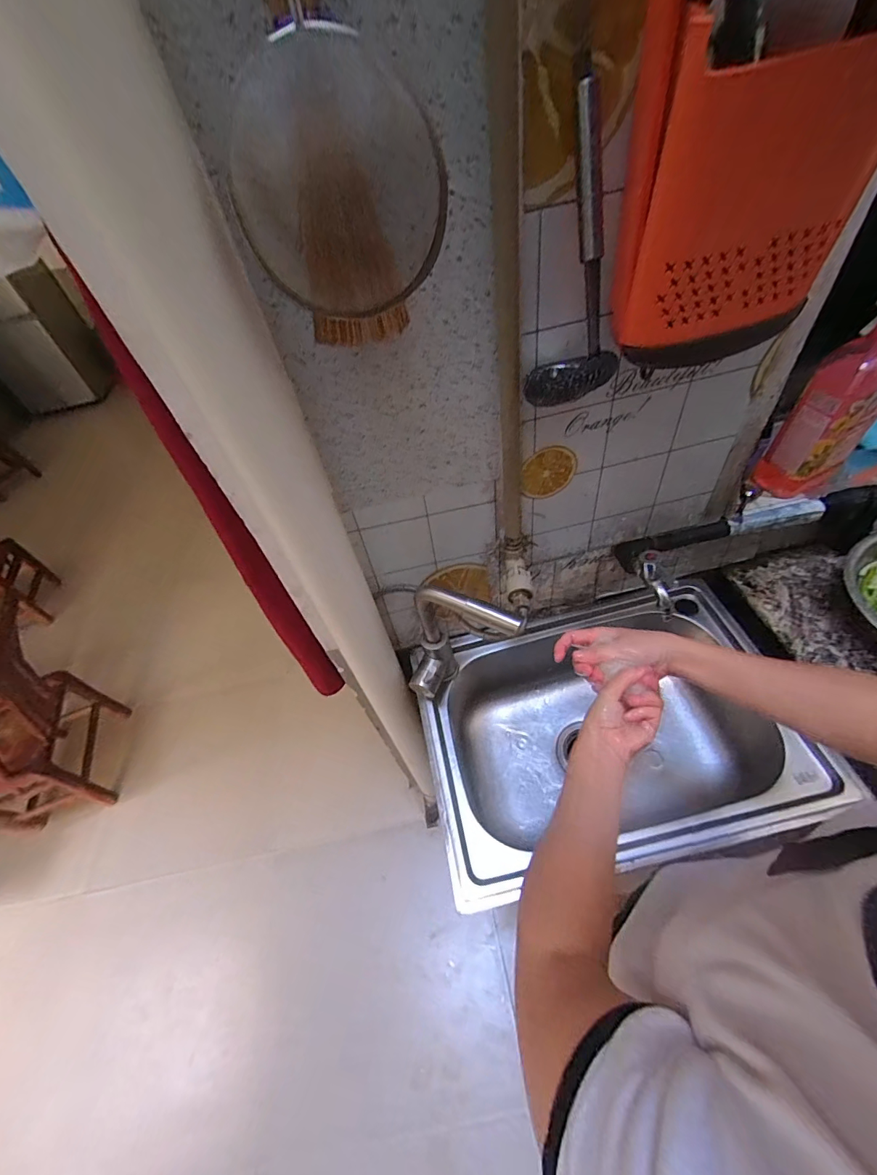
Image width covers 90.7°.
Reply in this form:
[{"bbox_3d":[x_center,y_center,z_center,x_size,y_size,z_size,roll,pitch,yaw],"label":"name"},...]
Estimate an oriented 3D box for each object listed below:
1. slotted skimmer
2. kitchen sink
[{"bbox_3d":[0.119,-0.258,0.347,0.066,0.208,0.054,25,59,27],"label":"slotted skimmer"},{"bbox_3d":[0.262,0.244,0.725,0.541,0.221,0.384,-14,50,-1],"label":"kitchen sink"}]

